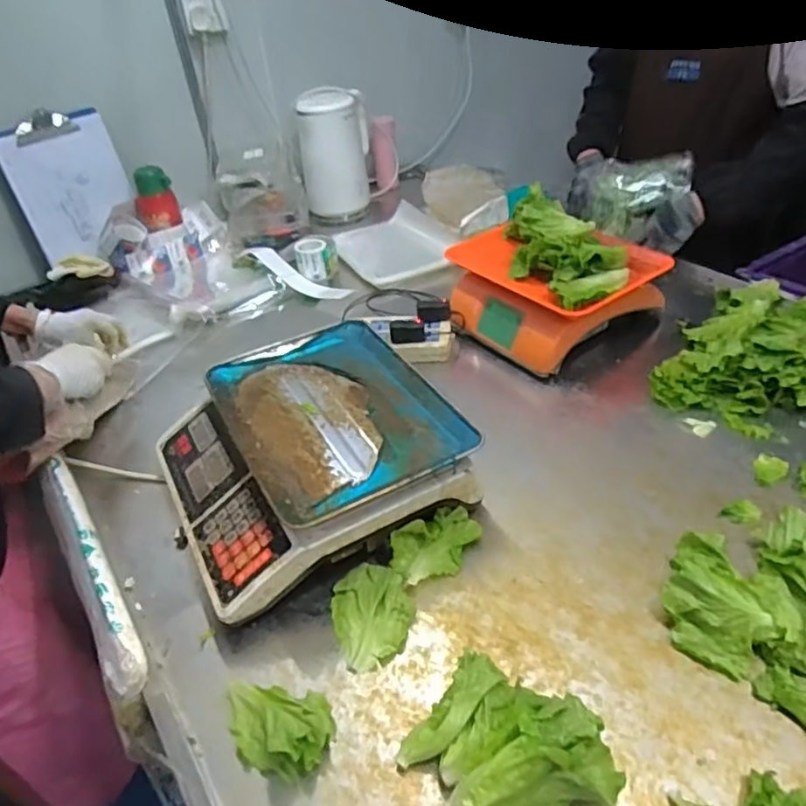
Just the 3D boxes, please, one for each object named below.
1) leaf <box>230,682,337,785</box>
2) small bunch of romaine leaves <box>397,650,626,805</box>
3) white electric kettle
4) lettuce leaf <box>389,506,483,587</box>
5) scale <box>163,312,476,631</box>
[{"bbox_3d":[-0.116,0.284,0.550,0.105,0.035,0.072,2,39,11],"label":"leaf"},{"bbox_3d":[0.086,0.283,0.499,0.156,0.066,0.121,27,49,35],"label":"small bunch of romaine leaves"},{"bbox_3d":[-0.149,-0.557,1.407,0.157,0.266,0.124,-6,38,1],"label":"white electric kettle"},{"bbox_3d":[0.039,0.155,0.691,0.106,0.037,0.063,-20,40,-17],"label":"lettuce leaf"},{"bbox_3d":[-0.121,0.061,0.764,0.326,0.112,0.325,-23,41,-21],"label":"scale"}]

